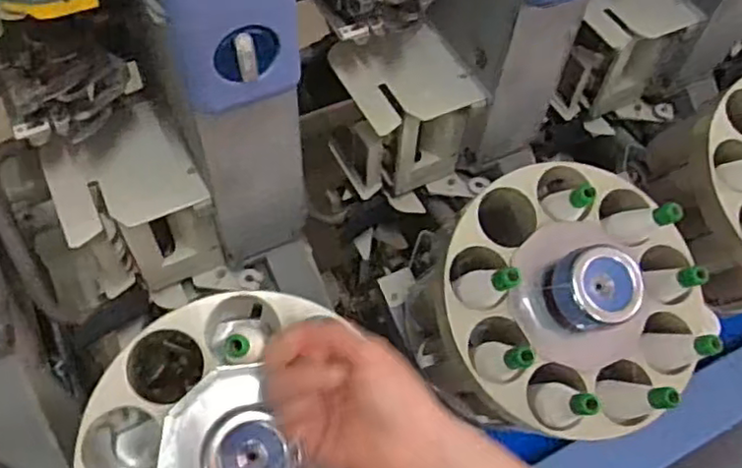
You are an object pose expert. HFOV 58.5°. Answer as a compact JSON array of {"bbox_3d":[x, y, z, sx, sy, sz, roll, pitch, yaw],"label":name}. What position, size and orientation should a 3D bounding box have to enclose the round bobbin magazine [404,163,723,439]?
[{"bbox_3d":[0.180,0.062,0.615,0.237,0.117,0.237,-38,85,-12],"label":"round bobbin magazine"}]

